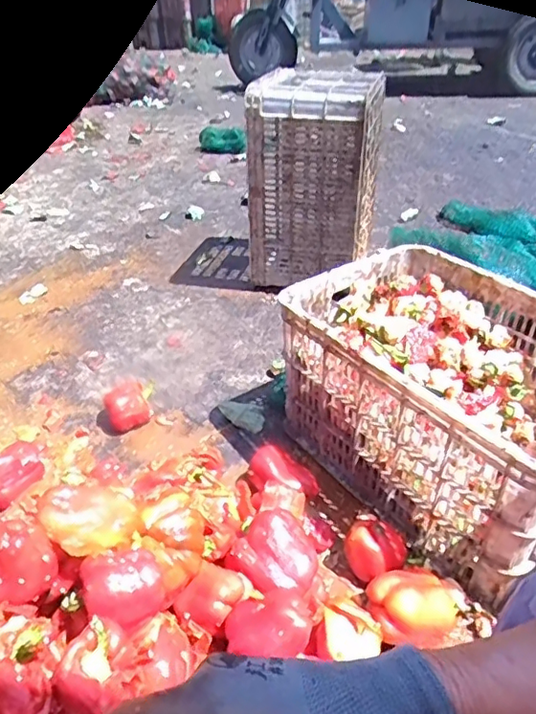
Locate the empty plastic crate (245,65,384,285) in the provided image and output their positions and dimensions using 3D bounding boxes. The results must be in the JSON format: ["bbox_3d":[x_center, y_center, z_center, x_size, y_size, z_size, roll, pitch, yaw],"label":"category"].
[{"bbox_3d":[0.123,-0.468,1.472,0.295,0.485,0.276,13,38,19],"label":"empty plastic crate"}]

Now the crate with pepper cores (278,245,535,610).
[{"bbox_3d":[0.305,0.076,0.927,0.355,0.307,0.517,-23,41,-27],"label":"crate with pepper cores"}]

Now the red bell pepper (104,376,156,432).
[{"bbox_3d":[-0.280,0.103,1.107,0.092,0.072,0.087,-5,36,-4],"label":"red bell pepper"}]

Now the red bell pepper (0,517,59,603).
[{"bbox_3d":[-0.260,0.203,0.553,0.073,0.056,0.068,-1,36,1],"label":"red bell pepper"}]

